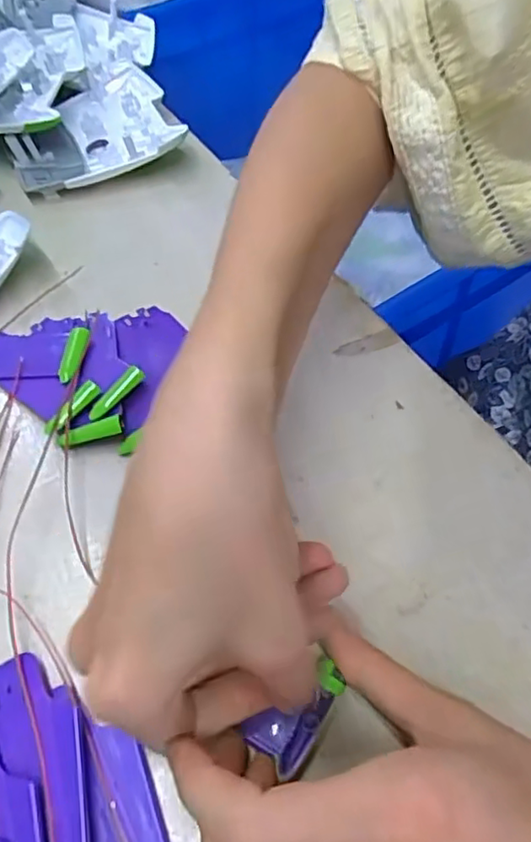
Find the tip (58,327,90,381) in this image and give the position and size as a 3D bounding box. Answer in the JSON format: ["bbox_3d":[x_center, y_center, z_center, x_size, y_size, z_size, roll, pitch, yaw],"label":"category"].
[{"bbox_3d":[-0.094,-0.033,0.302,0.010,0.009,0.031,8,57,4],"label":"tip"}]

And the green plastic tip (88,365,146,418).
[{"bbox_3d":[-0.071,-0.014,0.288,0.009,0.006,0.032,40,79,22],"label":"green plastic tip"}]

